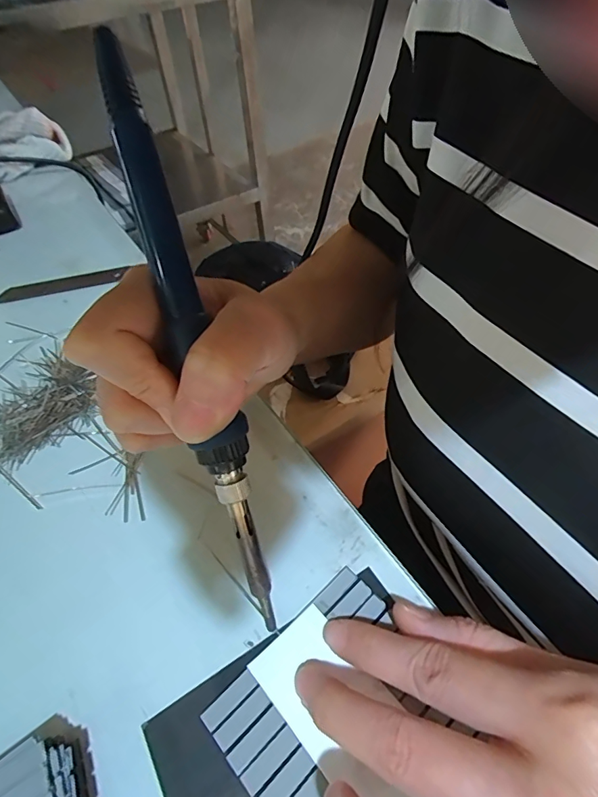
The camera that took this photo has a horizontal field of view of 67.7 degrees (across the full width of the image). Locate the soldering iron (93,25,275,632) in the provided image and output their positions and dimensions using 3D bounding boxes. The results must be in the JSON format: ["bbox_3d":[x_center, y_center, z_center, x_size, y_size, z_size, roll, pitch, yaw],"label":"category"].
[{"bbox_3d":[-0.035,-0.013,0.155,0.017,0.210,0.016,-16,11,-11],"label":"soldering iron"}]

